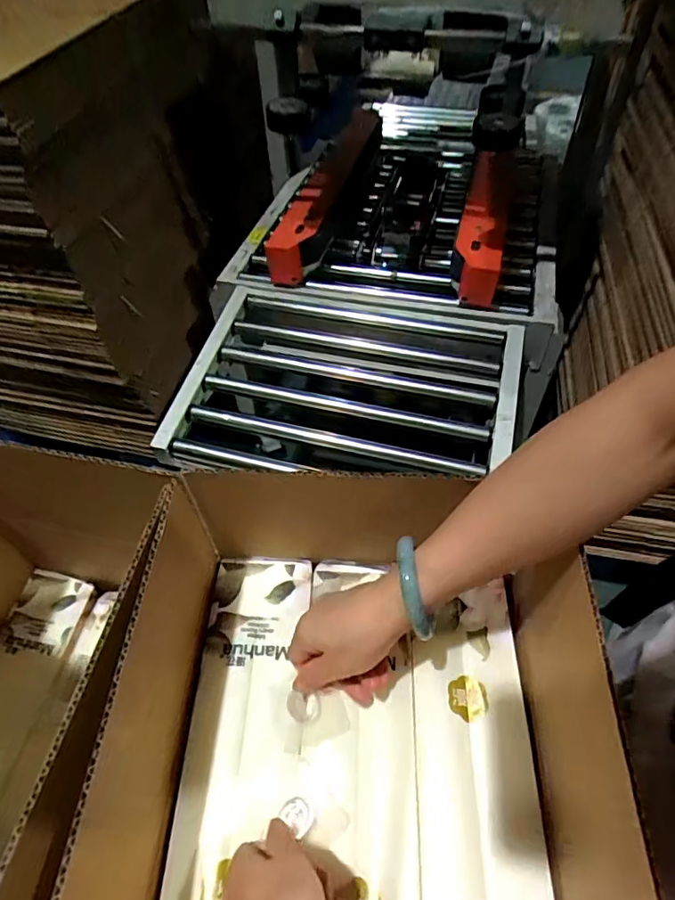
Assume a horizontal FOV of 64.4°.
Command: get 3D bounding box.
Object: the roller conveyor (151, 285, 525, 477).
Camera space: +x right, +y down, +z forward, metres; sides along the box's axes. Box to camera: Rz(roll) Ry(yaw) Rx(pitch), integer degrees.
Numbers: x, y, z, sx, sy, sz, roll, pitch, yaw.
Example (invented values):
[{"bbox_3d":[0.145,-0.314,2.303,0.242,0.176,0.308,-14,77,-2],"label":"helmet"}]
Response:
[{"bbox_3d":[0.016,-0.132,0.998,0.634,0.075,0.420,5,52,6],"label":"roller conveyor"}]

